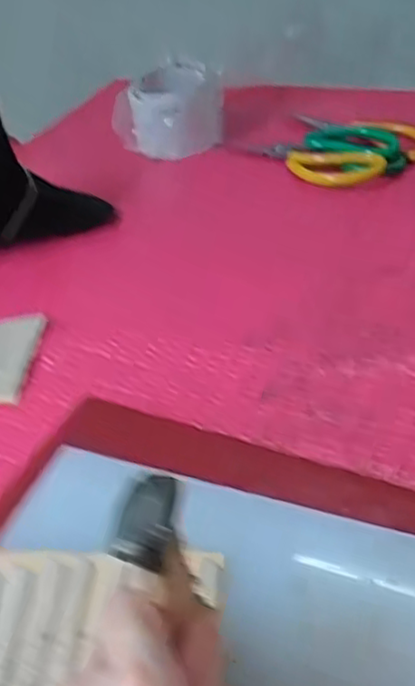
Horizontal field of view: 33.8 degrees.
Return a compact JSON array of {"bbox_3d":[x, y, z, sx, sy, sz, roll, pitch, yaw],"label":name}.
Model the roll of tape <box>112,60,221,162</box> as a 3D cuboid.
[{"bbox_3d":[-0.042,-0.254,0.737,0.111,0.082,0.111,-6,40,1],"label":"roll of tape"}]

